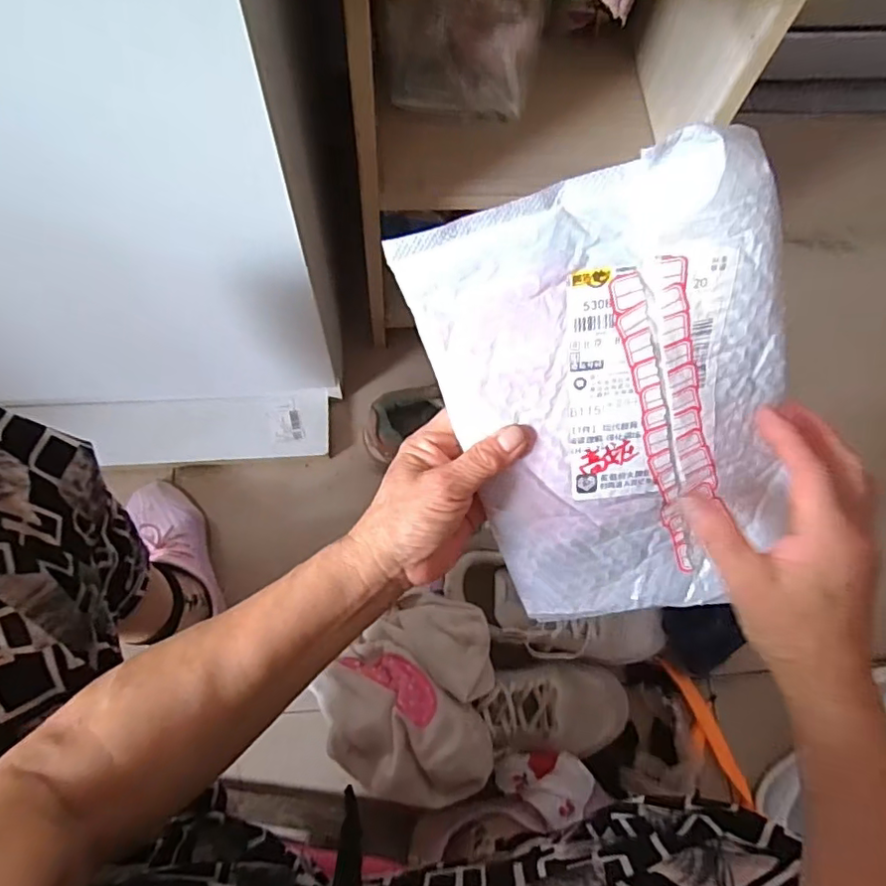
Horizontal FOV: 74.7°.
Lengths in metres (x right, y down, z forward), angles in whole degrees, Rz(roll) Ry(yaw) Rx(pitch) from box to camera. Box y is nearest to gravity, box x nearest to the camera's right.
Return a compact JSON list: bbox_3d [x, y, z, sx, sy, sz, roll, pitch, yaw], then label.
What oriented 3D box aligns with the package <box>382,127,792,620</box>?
[{"bbox_3d":[0.098,-0.011,0.316,0.173,0.251,0.024,-17,26,10],"label":"package"}]

